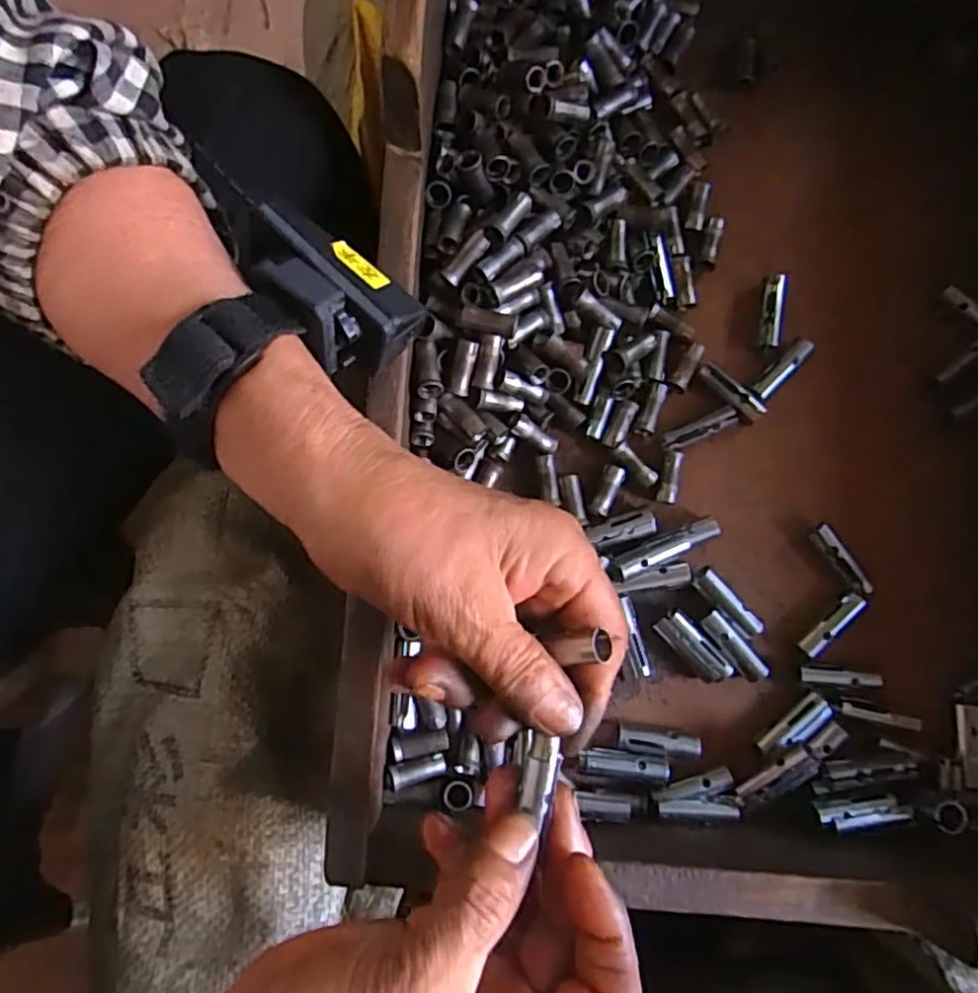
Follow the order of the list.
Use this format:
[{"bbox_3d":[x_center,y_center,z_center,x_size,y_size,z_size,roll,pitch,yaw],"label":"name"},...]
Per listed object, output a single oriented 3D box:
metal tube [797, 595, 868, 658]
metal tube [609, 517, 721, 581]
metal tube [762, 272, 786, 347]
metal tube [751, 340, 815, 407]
[{"bbox_3d":[0.158,0.059,0.312,0.036,0.008,0.008,-40,78,-12],"label":"metal tube"},{"bbox_3d":[0.081,0.024,0.314,0.056,0.011,0.011,-23,75,-8],"label":"metal tube"},{"bbox_3d":[0.140,-0.091,0.332,0.009,0.005,0.035,7,89,0],"label":"metal tube"},{"bbox_3d":[0.142,-0.060,0.327,0.009,0.009,0.038,42,77,10],"label":"metal tube"}]

